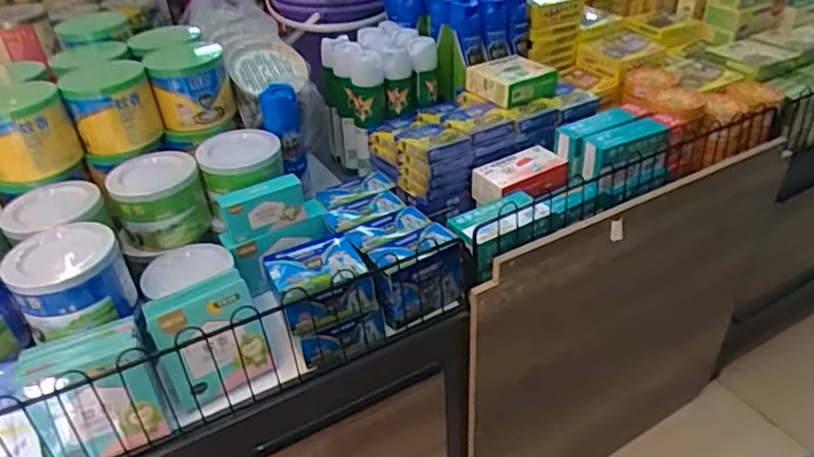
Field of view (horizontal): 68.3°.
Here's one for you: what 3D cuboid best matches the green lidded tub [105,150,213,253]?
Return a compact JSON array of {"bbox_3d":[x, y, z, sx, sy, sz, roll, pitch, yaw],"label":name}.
[{"bbox_3d":[-0.397,-0.043,0.972,0.133,0.120,0.122,-3,35,2],"label":"green lidded tub"}]

